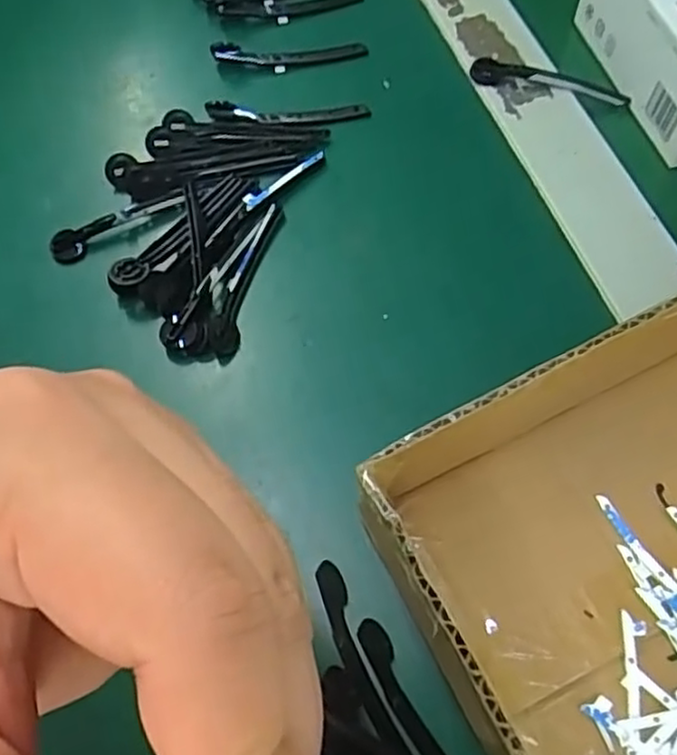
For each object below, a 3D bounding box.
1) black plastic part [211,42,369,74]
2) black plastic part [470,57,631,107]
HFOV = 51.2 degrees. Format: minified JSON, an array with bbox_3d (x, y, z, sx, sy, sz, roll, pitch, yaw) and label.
[{"bbox_3d":[-0.022,-0.155,0.336,0.073,0.009,0.011,-5,65,-1],"label":"black plastic part"},{"bbox_3d":[0.099,-0.139,0.328,0.073,0.008,0.012,11,65,7],"label":"black plastic part"}]

